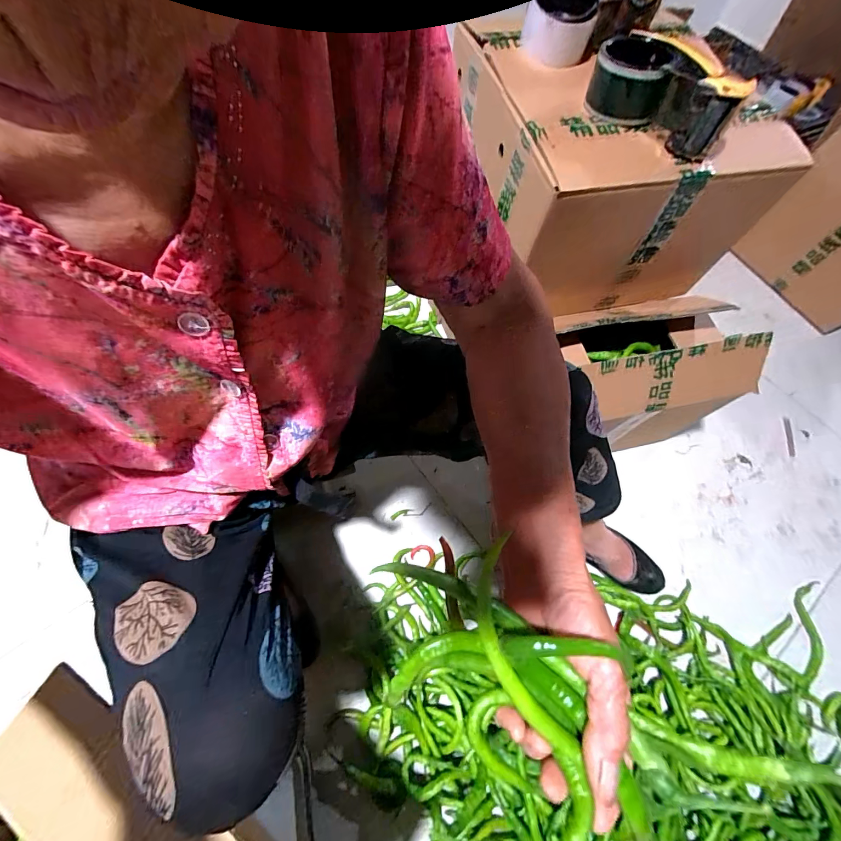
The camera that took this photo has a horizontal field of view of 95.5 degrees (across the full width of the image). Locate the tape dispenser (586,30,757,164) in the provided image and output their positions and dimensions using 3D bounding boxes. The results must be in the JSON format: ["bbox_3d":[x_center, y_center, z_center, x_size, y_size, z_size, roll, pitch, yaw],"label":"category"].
[{"bbox_3d":[0.278,-0.379,0.446,0.079,0.065,0.168,-38,73,-18],"label":"tape dispenser"}]

